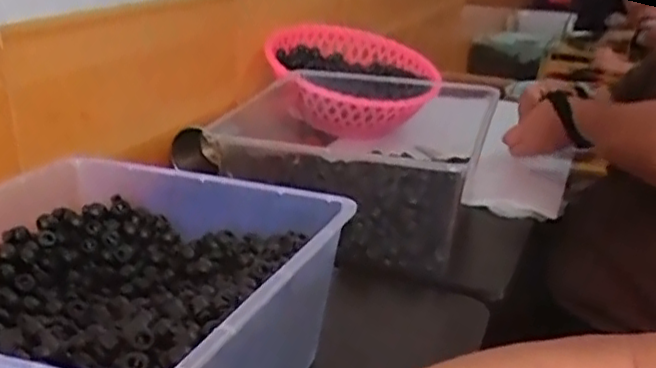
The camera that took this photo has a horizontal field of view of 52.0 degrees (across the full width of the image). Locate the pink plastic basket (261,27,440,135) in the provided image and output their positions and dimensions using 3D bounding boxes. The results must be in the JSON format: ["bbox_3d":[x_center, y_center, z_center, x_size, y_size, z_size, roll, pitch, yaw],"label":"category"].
[{"bbox_3d":[0.044,-0.171,1.112,0.275,0.116,0.259,3,23,3],"label":"pink plastic basket"}]

